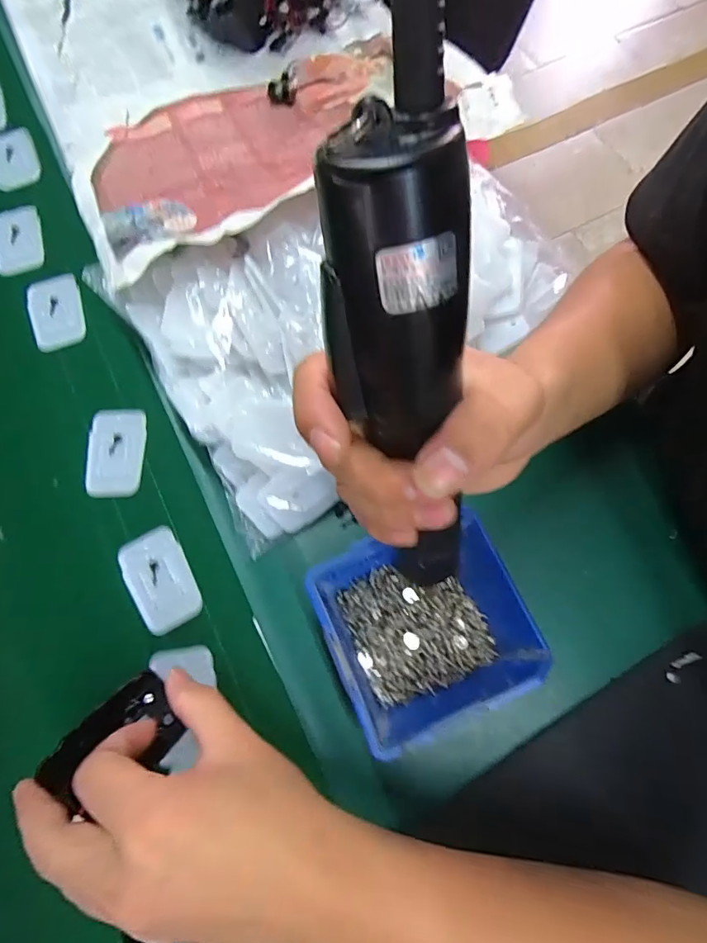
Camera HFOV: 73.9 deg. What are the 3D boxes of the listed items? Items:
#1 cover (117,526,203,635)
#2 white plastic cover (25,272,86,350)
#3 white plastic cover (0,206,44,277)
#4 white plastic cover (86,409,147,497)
[{"bbox_3d":[-0.143,0.080,0.349,0.043,0.004,0.072,-29,73,-9],"label":"cover"},{"bbox_3d":[-0.264,-0.141,0.416,0.046,0.006,0.070,-16,71,-5],"label":"white plastic cover"},{"bbox_3d":[-0.316,-0.216,0.440,0.049,0.010,0.068,-15,71,-4],"label":"white plastic cover"},{"bbox_3d":[-0.193,-0.016,0.380,0.045,0.005,0.072,1,71,1],"label":"white plastic cover"}]

